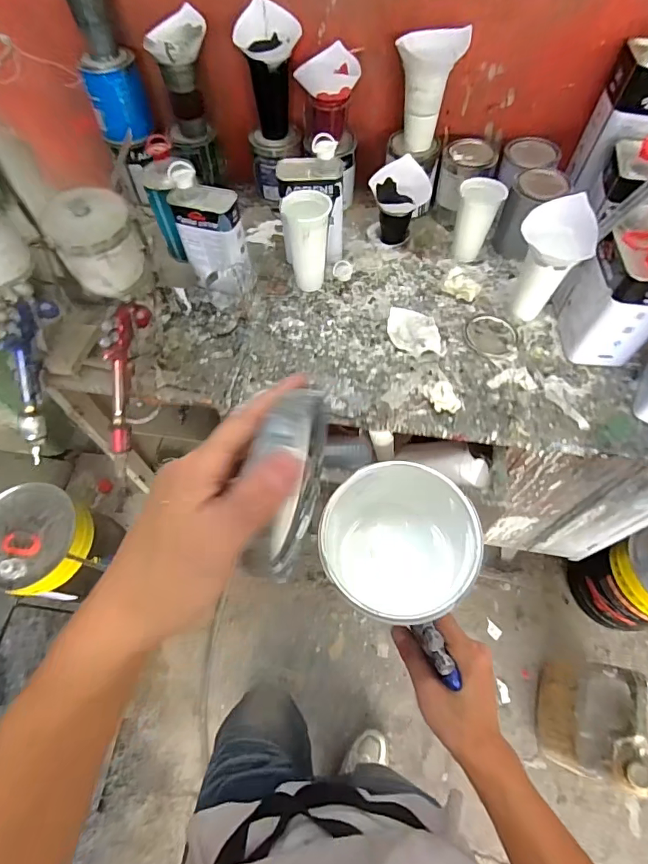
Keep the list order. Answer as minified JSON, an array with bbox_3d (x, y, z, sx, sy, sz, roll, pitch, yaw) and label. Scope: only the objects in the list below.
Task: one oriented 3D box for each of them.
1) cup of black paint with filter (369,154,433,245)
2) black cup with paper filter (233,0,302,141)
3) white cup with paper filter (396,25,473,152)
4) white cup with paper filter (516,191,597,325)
[{"bbox_3d":[0.148,-0.452,0.899,0.112,0.128,0.091,4,61,2],"label":"cup of black paint with filter"},{"bbox_3d":[-0.102,-0.669,0.850,0.095,0.182,0.078,23,64,12],"label":"black cup with paper filter"},{"bbox_3d":[0.182,-0.610,0.814,0.094,0.165,0.095,-36,67,-18],"label":"white cup with paper filter"},{"bbox_3d":[0.369,-0.290,0.769,0.101,0.172,0.104,0,61,0],"label":"white cup with paper filter"}]

